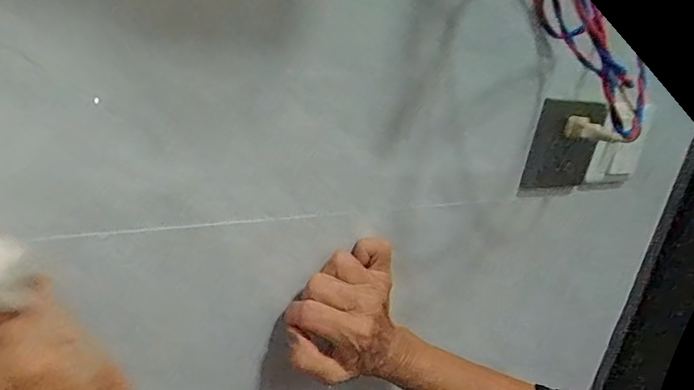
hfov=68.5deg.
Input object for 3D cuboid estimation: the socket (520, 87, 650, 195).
[{"bbox_3d":[0.241,-0.045,0.505,0.153,0.103,0.027,-8,33,-22],"label":"socket"}]

